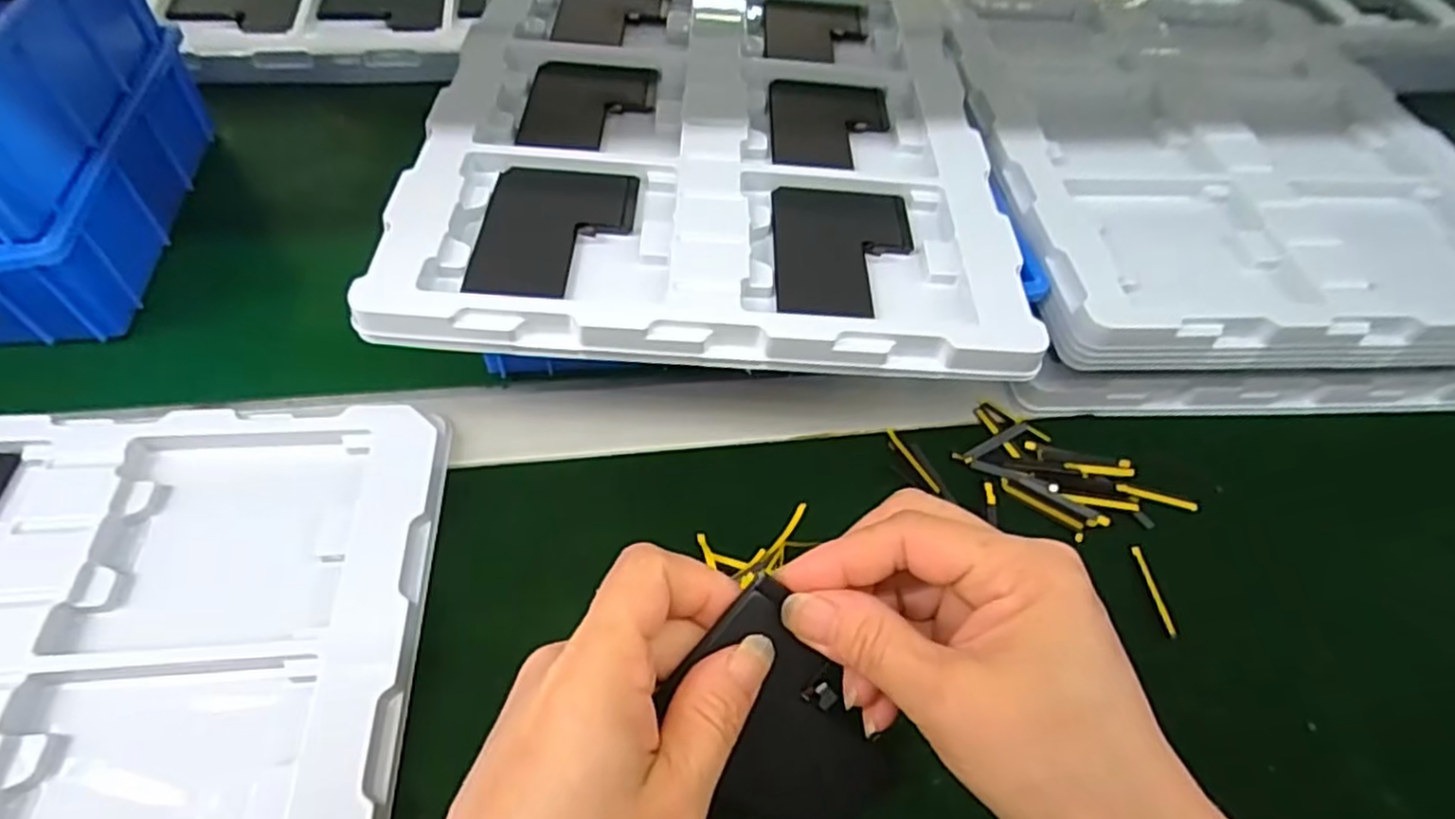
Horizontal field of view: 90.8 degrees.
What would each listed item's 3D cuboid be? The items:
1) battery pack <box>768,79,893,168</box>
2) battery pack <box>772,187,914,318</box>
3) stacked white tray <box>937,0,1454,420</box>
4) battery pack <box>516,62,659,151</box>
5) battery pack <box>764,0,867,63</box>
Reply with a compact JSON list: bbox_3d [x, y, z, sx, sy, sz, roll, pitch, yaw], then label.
[{"bbox_3d":[0.057,-0.159,0.397,0.067,0.004,0.083,3,55,-3],"label":"battery pack"},{"bbox_3d":[0.054,-0.074,0.331,0.065,0.004,0.086,2,55,-4],"label":"battery pack"},{"bbox_3d":[0.293,-0.154,0.452,0.292,0.062,0.340,0,55,-6],"label":"stacked white tray"},{"bbox_3d":[-0.073,-0.165,0.387,0.066,0.004,0.082,3,55,-3],"label":"battery pack"},{"bbox_3d":[0.057,-0.242,0.457,0.066,0.004,0.078,3,55,-3],"label":"battery pack"}]

